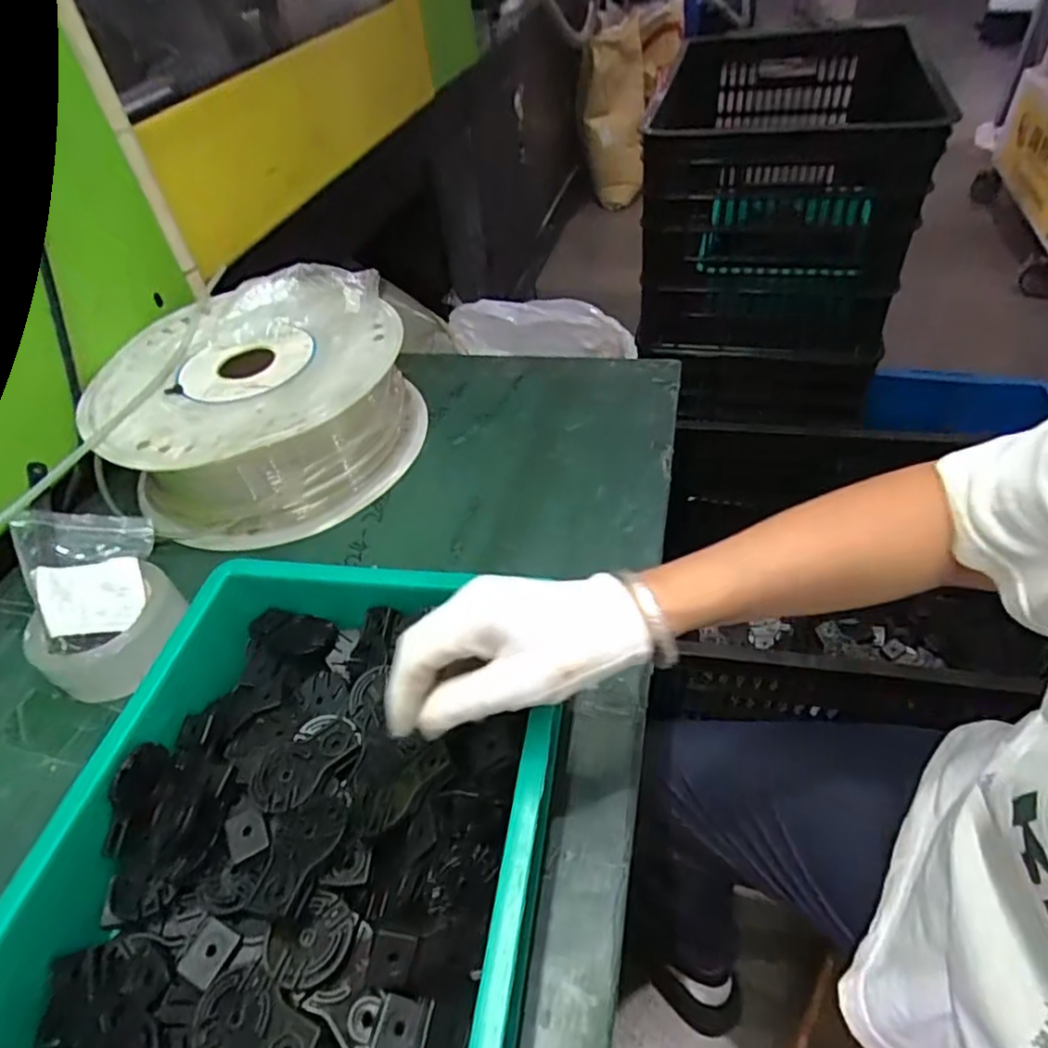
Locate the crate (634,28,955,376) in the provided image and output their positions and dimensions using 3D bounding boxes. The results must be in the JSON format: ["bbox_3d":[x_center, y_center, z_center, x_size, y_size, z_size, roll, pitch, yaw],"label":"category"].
[{"bbox_3d":[0.417,-0.540,1.059,0.363,0.324,0.566,10,48,18],"label":"crate"}]

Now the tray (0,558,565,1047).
[{"bbox_3d":[-0.131,0.185,0.379,0.287,0.082,0.344,3,47,11],"label":"tray"}]

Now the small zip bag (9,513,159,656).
[{"bbox_3d":[-0.357,0.042,0.524,0.092,0.020,0.127,5,48,-35],"label":"small zip bag"}]

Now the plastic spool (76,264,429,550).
[{"bbox_3d":[-0.261,-0.127,0.662,0.292,0.142,0.267,-4,46,4],"label":"plastic spool"}]

